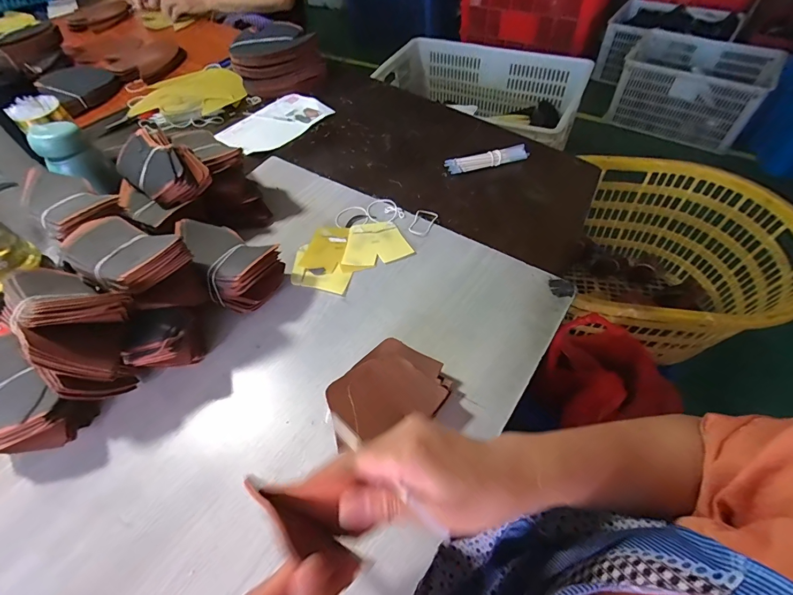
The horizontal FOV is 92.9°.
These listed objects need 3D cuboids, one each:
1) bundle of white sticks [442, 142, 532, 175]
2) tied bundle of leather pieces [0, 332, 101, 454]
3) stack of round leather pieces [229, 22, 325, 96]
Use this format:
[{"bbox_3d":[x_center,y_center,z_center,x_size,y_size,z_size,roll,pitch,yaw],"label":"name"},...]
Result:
[{"bbox_3d":[0.154,-0.234,0.642,0.141,0.025,0.019,-11,54,-4],"label":"bundle of white sticks"},{"bbox_3d":[-0.401,0.107,0.402,0.159,0.062,0.077,27,61,22],"label":"tied bundle of leather pieces"},{"bbox_3d":[-0.271,-0.545,0.856,0.193,0.076,0.203,-17,55,-8],"label":"stack of round leather pieces"}]

